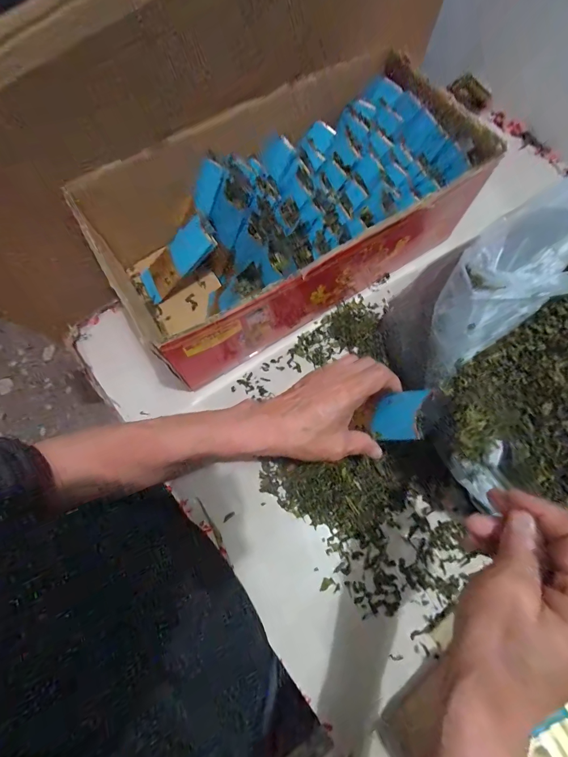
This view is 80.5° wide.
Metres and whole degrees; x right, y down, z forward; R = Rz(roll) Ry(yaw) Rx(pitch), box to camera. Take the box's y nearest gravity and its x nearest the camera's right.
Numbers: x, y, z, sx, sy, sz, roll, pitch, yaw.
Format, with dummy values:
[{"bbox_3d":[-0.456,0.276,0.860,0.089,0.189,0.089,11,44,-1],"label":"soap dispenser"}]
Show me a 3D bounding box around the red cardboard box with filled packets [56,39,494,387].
[{"bbox_3d":[0.018,-0.220,0.441,0.441,0.149,0.250,-34,75,-7],"label":"red cardboard box with filled packets"}]

